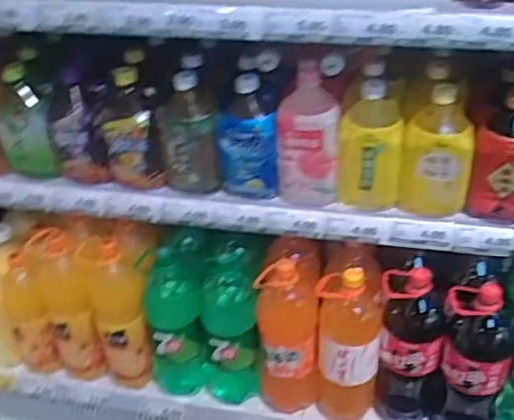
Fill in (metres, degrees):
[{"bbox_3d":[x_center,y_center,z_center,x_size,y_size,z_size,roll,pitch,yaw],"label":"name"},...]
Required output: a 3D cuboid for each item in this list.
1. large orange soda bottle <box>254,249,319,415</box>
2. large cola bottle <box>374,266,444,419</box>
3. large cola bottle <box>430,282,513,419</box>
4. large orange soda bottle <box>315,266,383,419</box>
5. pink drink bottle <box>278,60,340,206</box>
[{"bbox_3d":[0.056,0.201,1.129,0.106,0.279,0.137,0,37,5],"label":"large orange soda bottle"},{"bbox_3d":[0.263,0.220,1.085,0.108,0.293,0.119,5,38,12],"label":"large cola bottle"},{"bbox_3d":[0.354,0.246,1.041,0.107,0.306,0.104,9,38,16],"label":"large cola bottle"},{"bbox_3d":[0.157,0.239,1.095,0.107,0.320,0.099,2,37,8],"label":"large orange soda bottle"},{"bbox_3d":[0.081,-0.110,0.968,0.098,0.201,0.073,-1,37,4],"label":"pink drink bottle"}]

